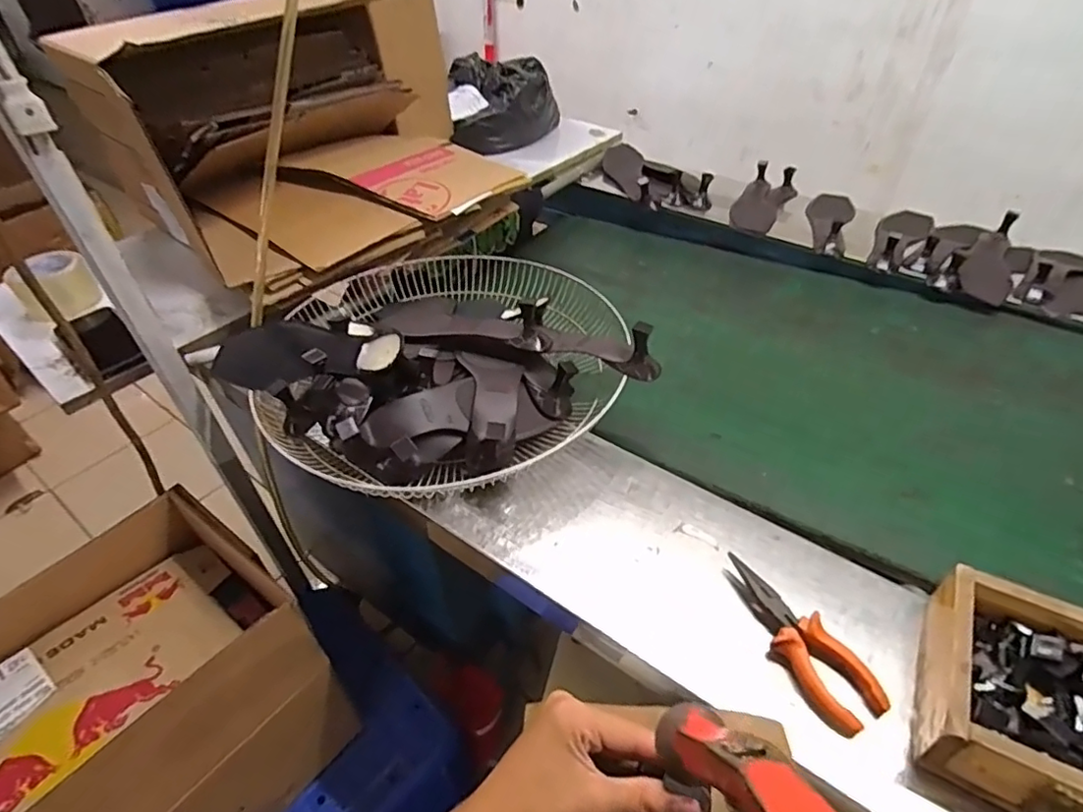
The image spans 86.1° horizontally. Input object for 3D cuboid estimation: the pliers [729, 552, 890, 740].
[{"bbox_3d":[0.210,0.191,0.480,0.049,0.022,0.147,-20,46,-20],"label":"pliers"}]

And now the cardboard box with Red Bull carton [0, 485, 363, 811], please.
[{"bbox_3d":[-0.543,0.444,0.720,0.295,0.364,0.477,27,49,28],"label":"cardboard box with Red Bull carton"}]

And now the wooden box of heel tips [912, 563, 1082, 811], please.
[{"bbox_3d":[0.381,0.224,0.416,0.185,0.063,0.160,18,46,20],"label":"wooden box of heel tips"}]

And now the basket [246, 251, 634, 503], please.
[{"bbox_3d":[-0.123,-0.077,0.716,0.385,0.123,0.394,-12,43,-11],"label":"basket"}]

